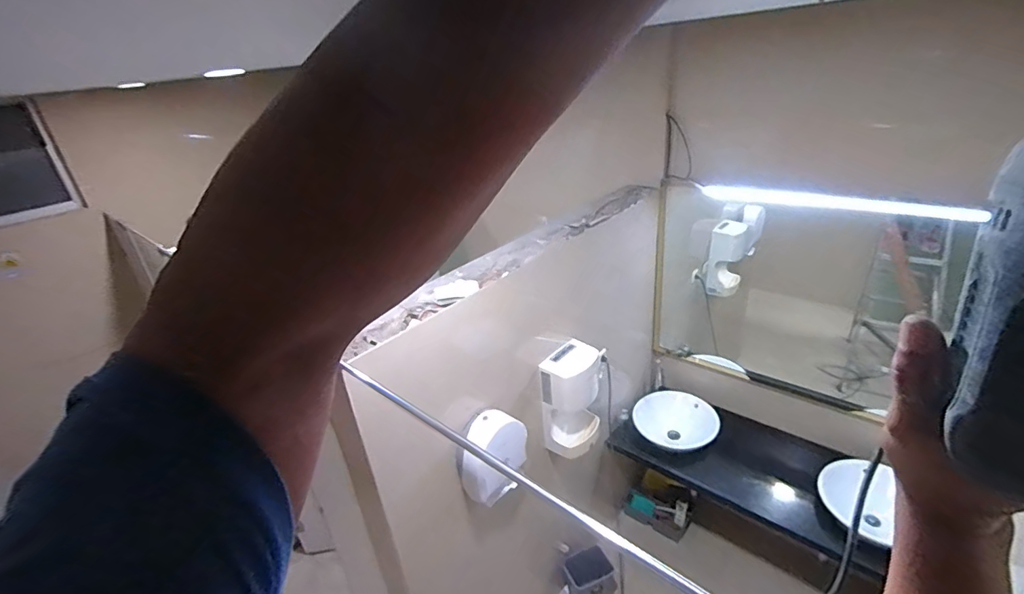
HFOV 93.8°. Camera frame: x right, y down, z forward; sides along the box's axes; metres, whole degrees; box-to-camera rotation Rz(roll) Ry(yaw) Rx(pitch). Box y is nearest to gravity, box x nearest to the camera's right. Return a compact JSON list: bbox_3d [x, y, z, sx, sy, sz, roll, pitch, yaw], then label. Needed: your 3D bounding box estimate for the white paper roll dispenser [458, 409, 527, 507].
[{"bbox_3d":[-0.062,0.584,1.741,0.143,0.303,0.241,7,29,26],"label":"white paper roll dispenser"}]

